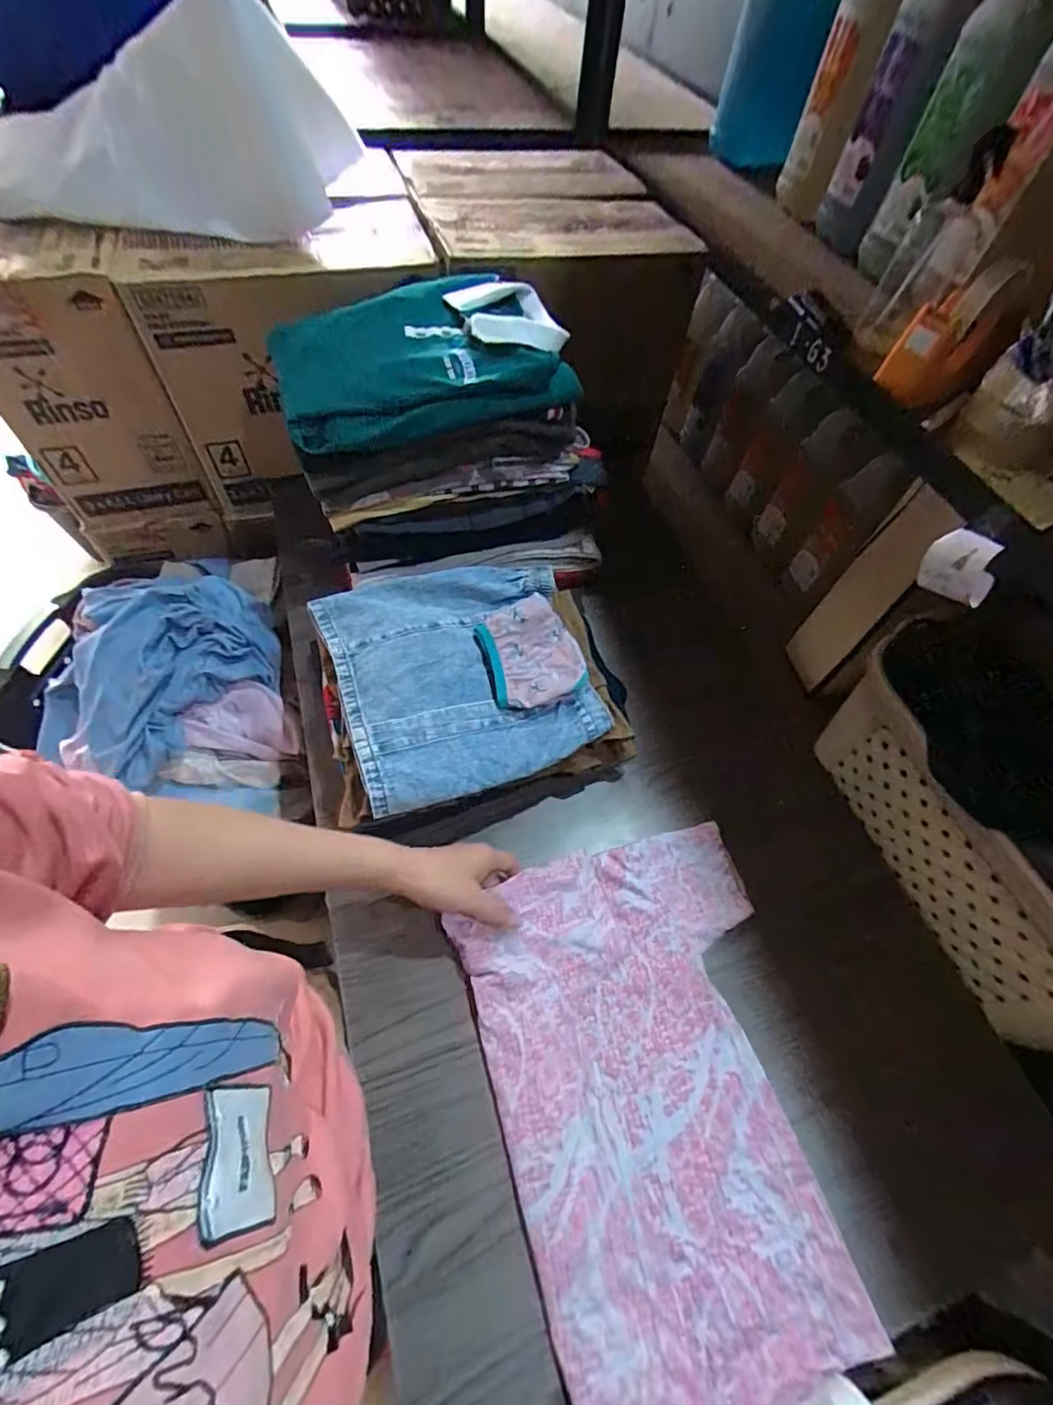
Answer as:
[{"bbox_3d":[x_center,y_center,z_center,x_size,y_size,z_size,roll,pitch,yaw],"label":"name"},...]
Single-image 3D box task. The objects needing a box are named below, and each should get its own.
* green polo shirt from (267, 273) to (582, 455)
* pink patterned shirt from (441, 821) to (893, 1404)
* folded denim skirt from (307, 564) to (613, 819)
[{"bbox_3d":[-0.127,-0.405,0.658,0.322,0.088,0.208,-13,60,-12],"label":"green polo shirt"},{"bbox_3d":[0.125,0.333,0.497,0.297,0.033,0.403,-15,61,-13],"label":"pink patterned shirt"},{"bbox_3d":[-0.067,-0.032,0.595,0.254,0.056,0.246,-18,62,-15],"label":"folded denim skirt"}]

